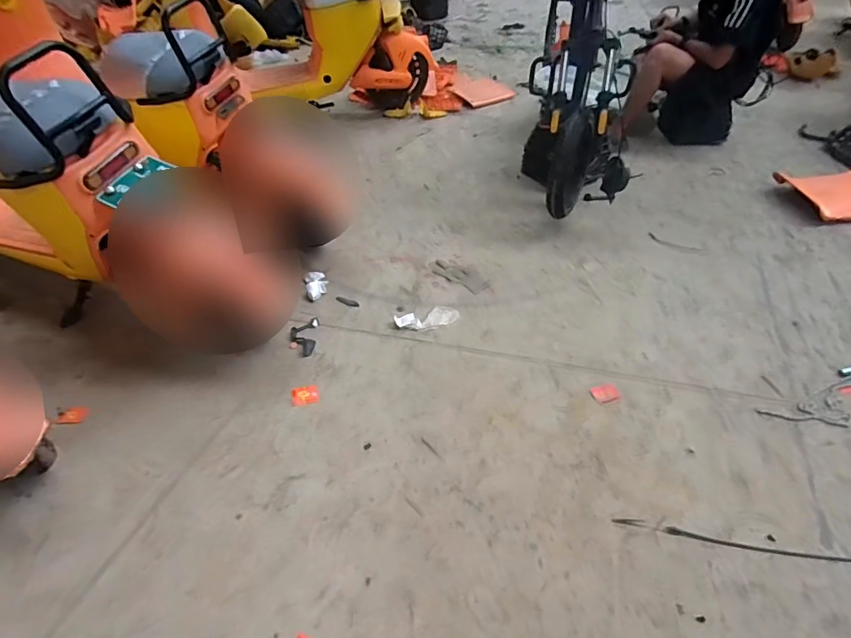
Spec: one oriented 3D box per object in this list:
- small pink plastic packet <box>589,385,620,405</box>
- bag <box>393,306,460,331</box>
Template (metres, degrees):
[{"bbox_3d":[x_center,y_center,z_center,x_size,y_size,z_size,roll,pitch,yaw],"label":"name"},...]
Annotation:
[{"bbox_3d":[0.478,0.199,1.226,0.070,0.007,0.054,-10,46,-9],"label":"small pink plastic packet"},{"bbox_3d":[0.008,-0.002,1.444,0.192,0.021,0.086,-16,47,-15],"label":"bag"}]

